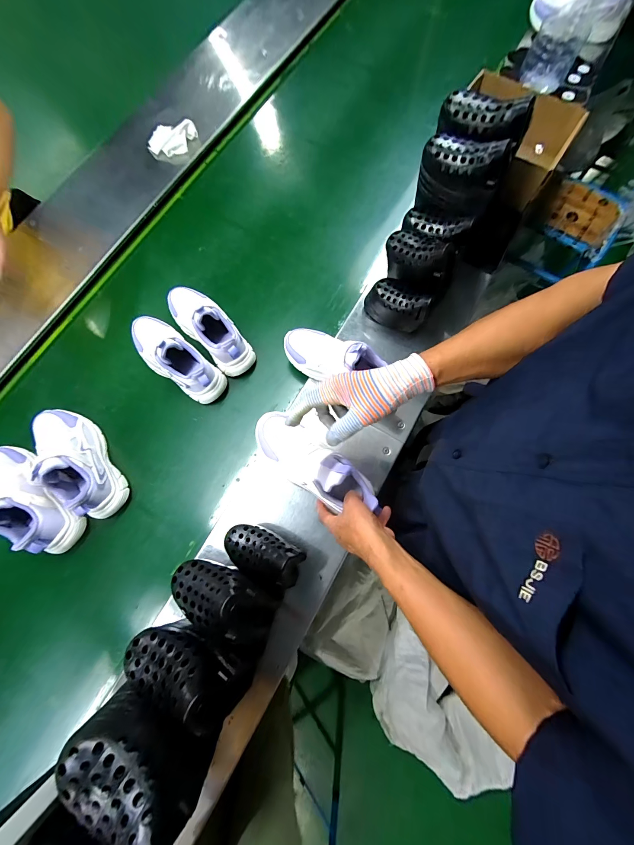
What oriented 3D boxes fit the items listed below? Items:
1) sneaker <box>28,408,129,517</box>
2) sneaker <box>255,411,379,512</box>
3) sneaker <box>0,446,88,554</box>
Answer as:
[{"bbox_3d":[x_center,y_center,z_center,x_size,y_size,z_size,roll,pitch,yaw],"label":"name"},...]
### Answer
[{"bbox_3d":[-0.450,0.064,0.569,0.088,0.120,0.241,-37,82,-9],"label":"sneaker"},{"bbox_3d":[-0.011,0.065,0.501,0.229,0.077,0.078,33,78,21],"label":"sneaker"},{"bbox_3d":[-0.535,0.132,0.551,0.080,0.117,0.240,-44,83,-8],"label":"sneaker"}]

